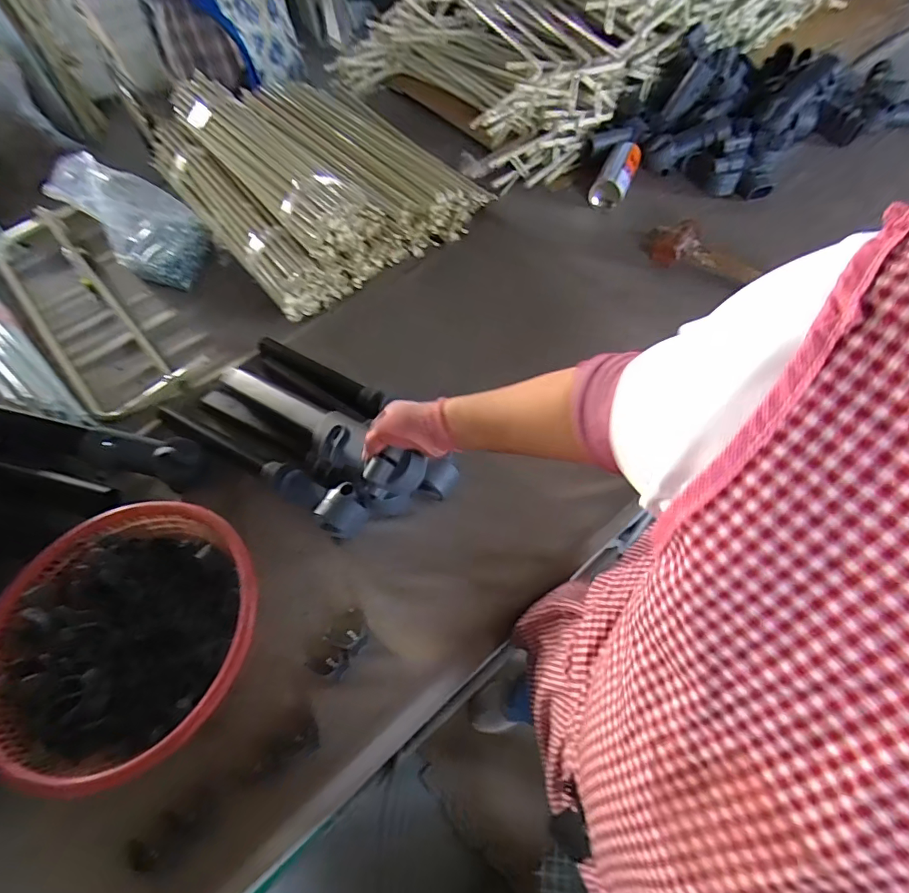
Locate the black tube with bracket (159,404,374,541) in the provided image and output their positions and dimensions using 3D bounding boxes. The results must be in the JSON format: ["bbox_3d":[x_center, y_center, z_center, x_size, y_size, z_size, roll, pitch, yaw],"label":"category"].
[{"bbox_3d":[-0.295,0.016,0.713,0.407,0.055,0.064,28,64,18],"label":"black tube with bracket"}]

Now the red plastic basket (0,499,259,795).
[{"bbox_3d":[-0.379,0.220,0.569,0.285,0.080,0.290,-1,59,2],"label":"red plastic basket"}]

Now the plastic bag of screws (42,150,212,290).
[{"bbox_3d":[-0.622,-0.459,0.946,0.221,0.173,0.176,14,61,11],"label":"plastic bag of screws"}]

